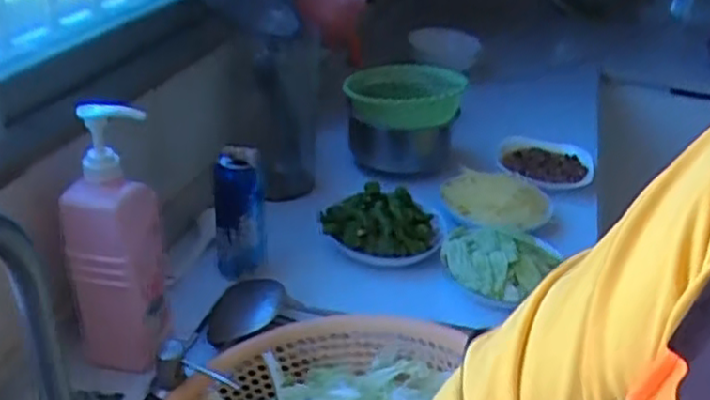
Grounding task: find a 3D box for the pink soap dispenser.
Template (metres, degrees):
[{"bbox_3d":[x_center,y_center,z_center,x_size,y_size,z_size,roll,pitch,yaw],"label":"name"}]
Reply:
[{"bbox_3d":[-0.245,0.046,0.717,0.089,0.302,0.057,-3,31,-13],"label":"pink soap dispenser"}]

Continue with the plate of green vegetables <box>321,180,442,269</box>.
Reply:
[{"bbox_3d":[0.043,0.027,0.976,0.151,0.047,0.160,3,30,-2],"label":"plate of green vegetables"}]

